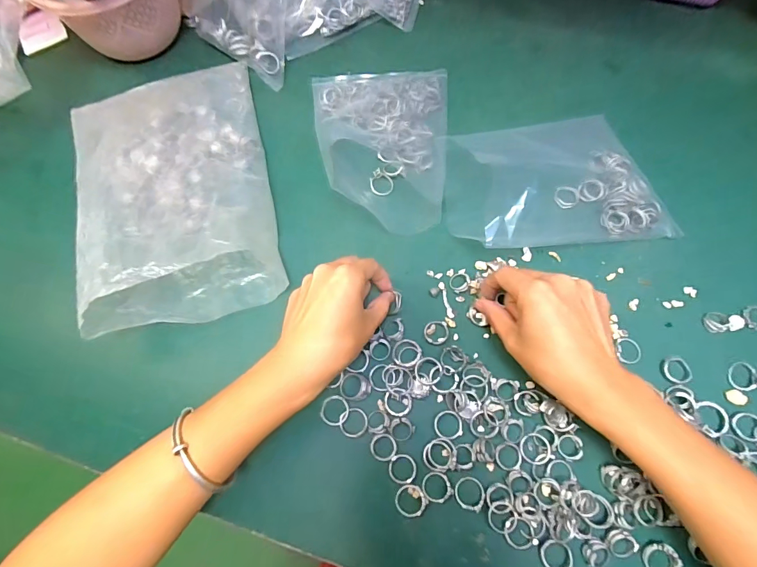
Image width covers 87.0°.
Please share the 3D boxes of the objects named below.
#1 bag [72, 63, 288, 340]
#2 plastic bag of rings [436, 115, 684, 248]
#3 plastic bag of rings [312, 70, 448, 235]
[{"bbox_3d":[-0.192,-0.104,0.362,0.164,0.084,0.275,-16,70,-4],"label":"bag"},{"bbox_3d":[0.158,-0.099,0.383,0.184,0.023,0.140,-8,70,-1],"label":"plastic bag of rings"},{"bbox_3d":[0.000,-0.140,0.400,0.133,0.022,0.182,3,70,3],"label":"plastic bag of rings"}]

